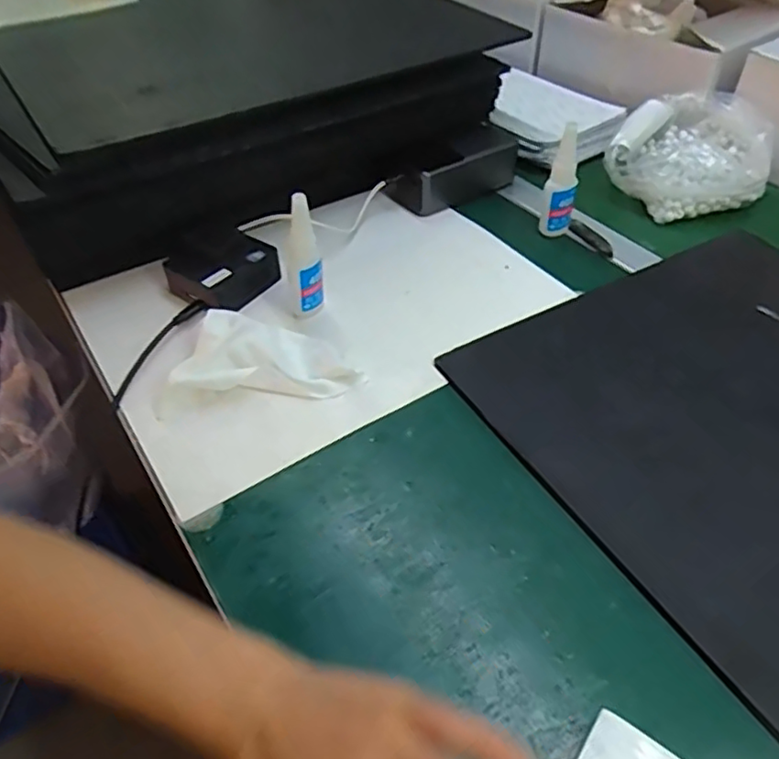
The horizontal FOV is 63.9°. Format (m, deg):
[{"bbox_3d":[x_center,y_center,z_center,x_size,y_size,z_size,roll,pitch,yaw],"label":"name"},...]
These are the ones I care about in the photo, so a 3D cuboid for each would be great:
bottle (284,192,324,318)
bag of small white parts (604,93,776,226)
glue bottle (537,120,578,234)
[{"bbox_3d":[-0.070,-0.095,0.509,0.026,0.107,0.030,-3,47,-3],"label":"bottle"},{"bbox_3d":[0.312,-0.236,0.659,0.163,0.072,0.121,-7,47,-7],"label":"bag of small white parts"},{"bbox_3d":[0.165,-0.184,0.597,0.027,0.112,0.026,16,49,14],"label":"glue bottle"}]

